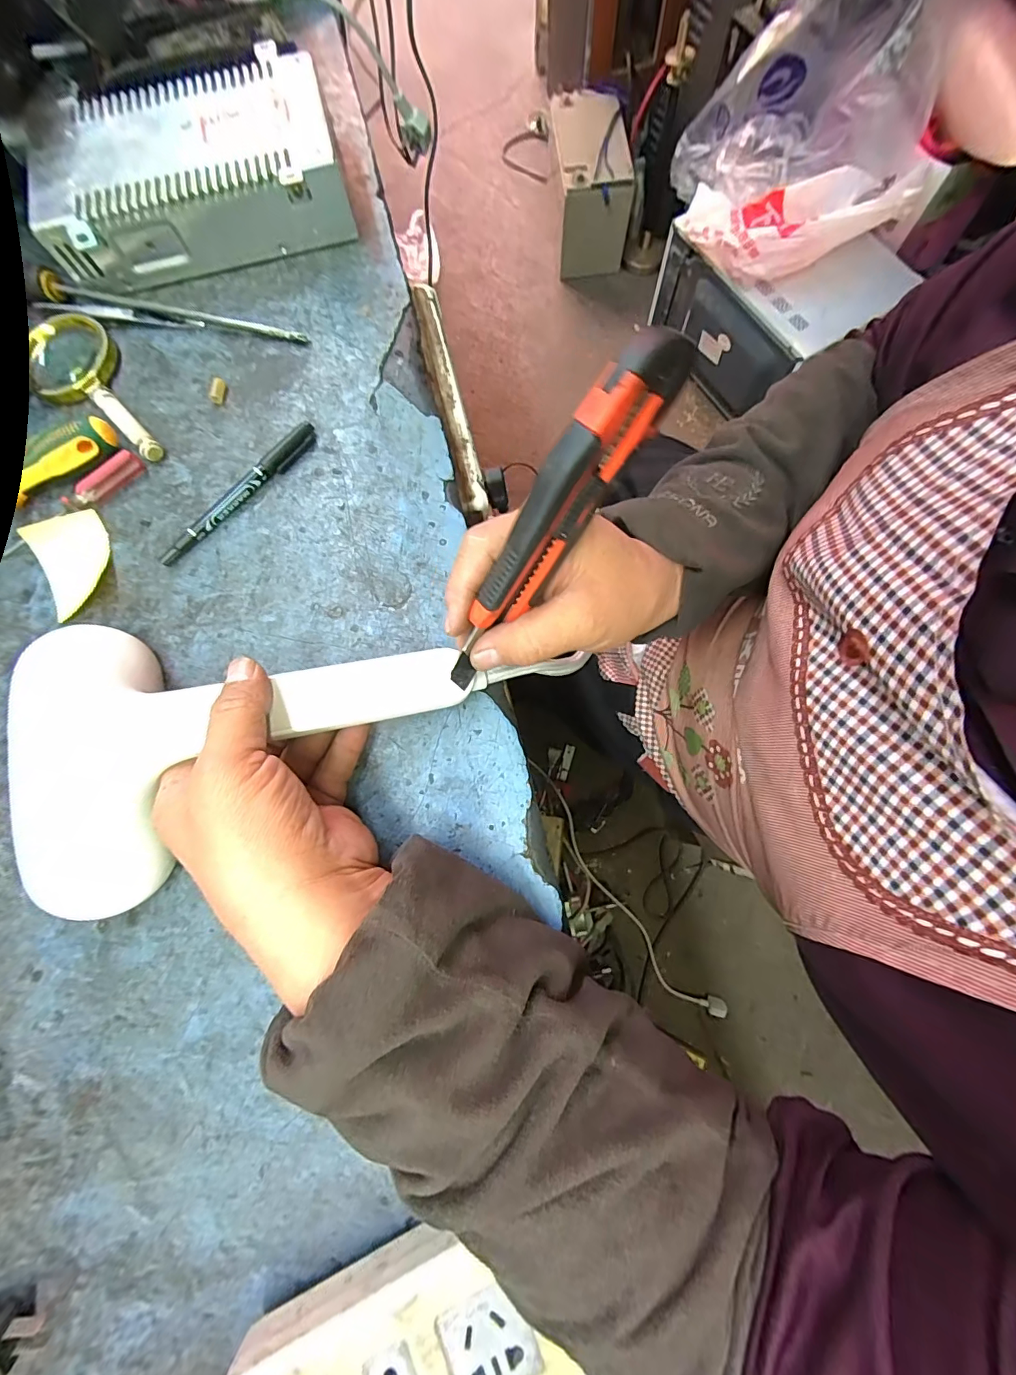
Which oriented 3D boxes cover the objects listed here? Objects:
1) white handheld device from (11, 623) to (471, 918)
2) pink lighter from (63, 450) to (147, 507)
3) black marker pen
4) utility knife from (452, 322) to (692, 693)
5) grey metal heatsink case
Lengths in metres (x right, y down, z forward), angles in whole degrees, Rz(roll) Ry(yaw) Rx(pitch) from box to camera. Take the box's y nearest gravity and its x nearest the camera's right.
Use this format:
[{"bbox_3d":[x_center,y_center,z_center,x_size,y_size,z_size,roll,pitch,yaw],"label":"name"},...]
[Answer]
[{"bbox_3d":[-0.141,0.019,0.268,0.227,0.048,0.153,-12,78,-8],"label":"white handheld device"},{"bbox_3d":[-0.278,-0.142,0.328,0.053,0.014,0.012,-44,81,-8],"label":"pink lighter"},{"bbox_3d":[-0.184,-0.134,0.327,0.009,0.013,0.134,41,82,9],"label":"black marker pen"},{"bbox_3d":[0.015,-0.069,0.218,0.022,0.027,0.172,40,120,8],"label":"utility knife"},{"bbox_3d":[-0.236,-0.389,0.361,0.213,0.051,0.131,-13,78,-2],"label":"grey metal heatsink case"}]

